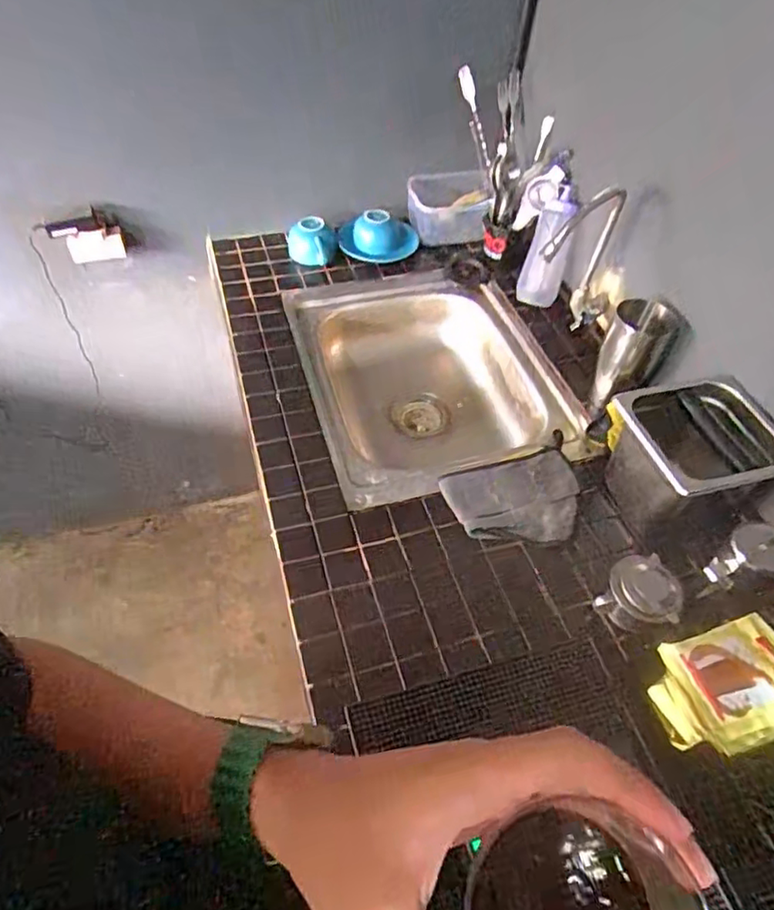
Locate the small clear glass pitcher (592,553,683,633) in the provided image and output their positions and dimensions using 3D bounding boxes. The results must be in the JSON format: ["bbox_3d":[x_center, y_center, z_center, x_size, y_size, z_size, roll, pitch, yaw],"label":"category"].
[{"bbox_3d":[0.295,0.165,0.688,0.077,0.064,0.074,2,50,-2],"label":"small clear glass pitcher"}]

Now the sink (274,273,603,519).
[{"bbox_3d":[0.071,-0.099,1.034,0.394,0.174,0.488,-11,52,-13],"label":"sink"}]

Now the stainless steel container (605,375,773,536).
[{"bbox_3d":[0.380,0.002,0.747,0.182,0.117,0.160,-7,51,-9],"label":"stainless steel container"}]

